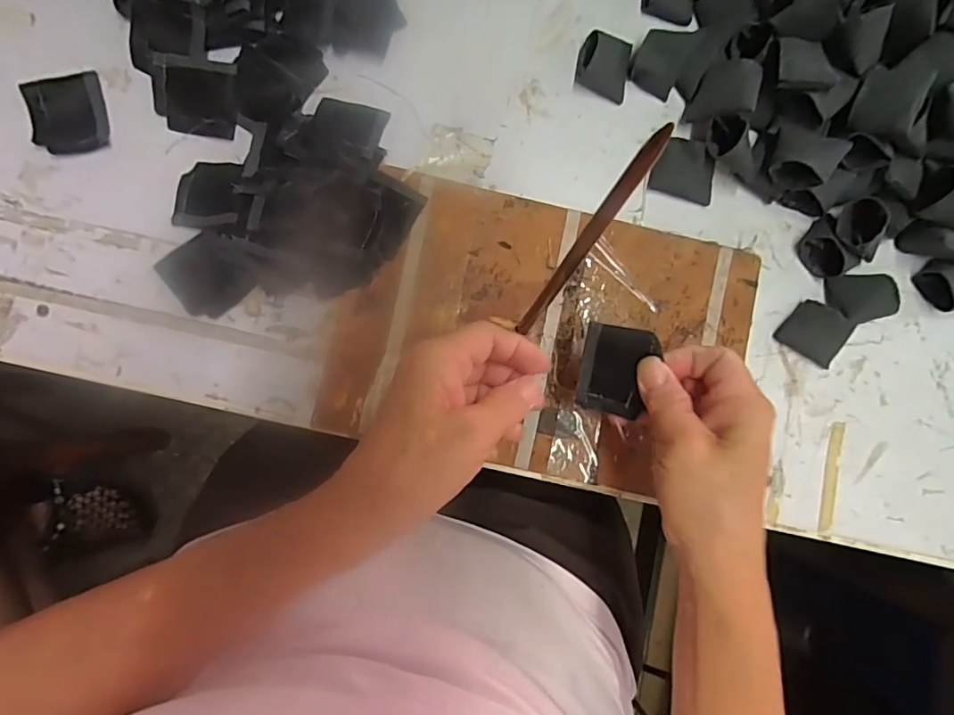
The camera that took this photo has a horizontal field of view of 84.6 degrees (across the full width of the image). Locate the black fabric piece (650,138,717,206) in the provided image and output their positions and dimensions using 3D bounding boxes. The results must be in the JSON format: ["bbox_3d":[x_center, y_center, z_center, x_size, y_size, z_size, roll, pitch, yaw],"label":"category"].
[{"bbox_3d":[0.147,-0.131,0.366,0.044,0.019,0.032,18,84,-2],"label":"black fabric piece"}]

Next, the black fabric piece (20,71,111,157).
[{"bbox_3d":[-0.272,-0.160,0.348,0.046,0.005,0.051,-11,86,-4],"label":"black fabric piece"}]

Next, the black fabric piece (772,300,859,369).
[{"bbox_3d":[0.236,-0.017,0.361,0.043,0.018,0.032,34,84,0],"label":"black fabric piece"}]

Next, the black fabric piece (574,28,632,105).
[{"bbox_3d":[0.091,-0.208,0.368,0.037,0.023,0.038,17,84,-2],"label":"black fabric piece"}]

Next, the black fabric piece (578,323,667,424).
[{"bbox_3d":[0.078,0.009,0.295,0.038,0.011,0.052,15,117,16],"label":"black fabric piece"}]

